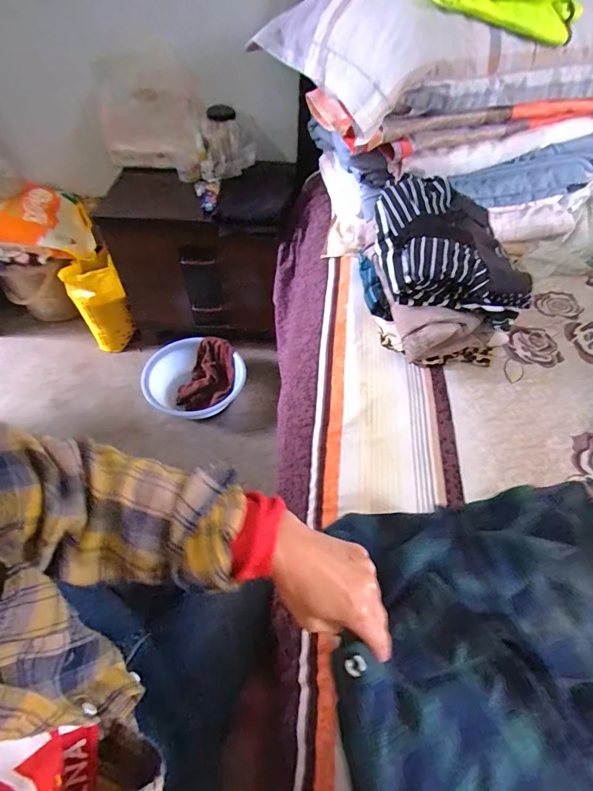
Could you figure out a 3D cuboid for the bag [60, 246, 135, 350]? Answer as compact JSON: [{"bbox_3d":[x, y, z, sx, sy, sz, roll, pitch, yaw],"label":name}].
[{"bbox_3d":[-0.708,-0.332,1.409,0.167,0.322,0.152,-29,59,-21],"label":"bag"}]

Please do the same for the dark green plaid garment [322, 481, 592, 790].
[{"bbox_3d":[0.243,0.229,0.371,0.421,0.100,0.288,-6,54,-6],"label":"dark green plaid garment"}]

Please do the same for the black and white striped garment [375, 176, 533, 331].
[{"bbox_3d":[0.257,-0.252,0.649,0.216,0.098,0.266,0,54,-2],"label":"black and white striped garment"}]

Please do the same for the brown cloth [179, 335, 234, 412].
[{"bbox_3d":[-0.320,-0.073,1.360,0.200,0.108,0.242,-3,54,-4],"label":"brown cloth"}]

